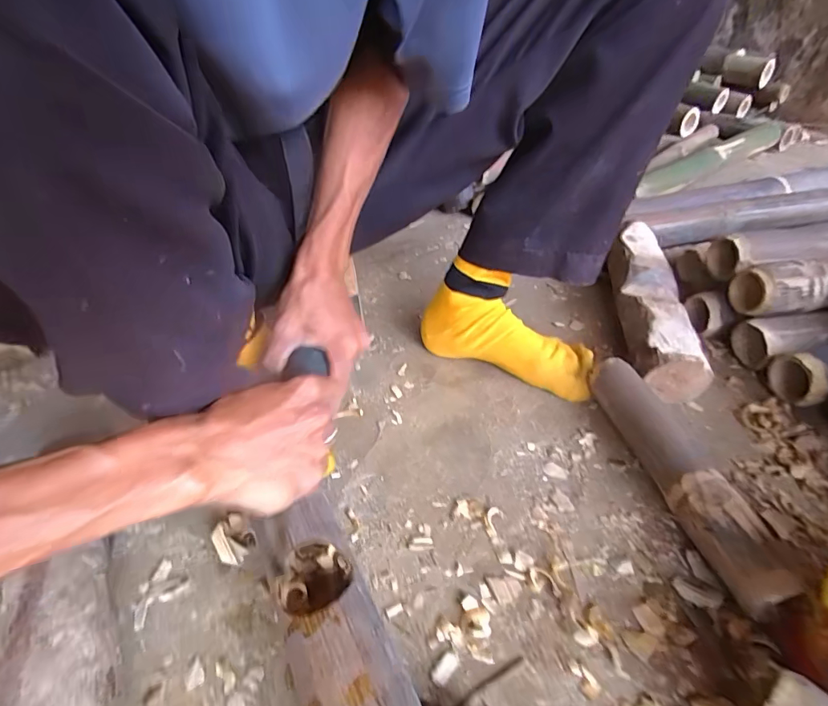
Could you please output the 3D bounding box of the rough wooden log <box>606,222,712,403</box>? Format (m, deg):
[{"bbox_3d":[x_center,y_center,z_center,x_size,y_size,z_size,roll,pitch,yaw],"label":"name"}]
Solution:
[{"bbox_3d":[0.302,-0.062,0.611,0.078,0.081,0.307,4,39,9],"label":"rough wooden log"}]

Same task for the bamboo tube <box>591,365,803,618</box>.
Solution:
[{"bbox_3d":[0.234,0.103,0.426,0.045,0.054,0.251,-7,39,-5],"label":"bamboo tube"}]

